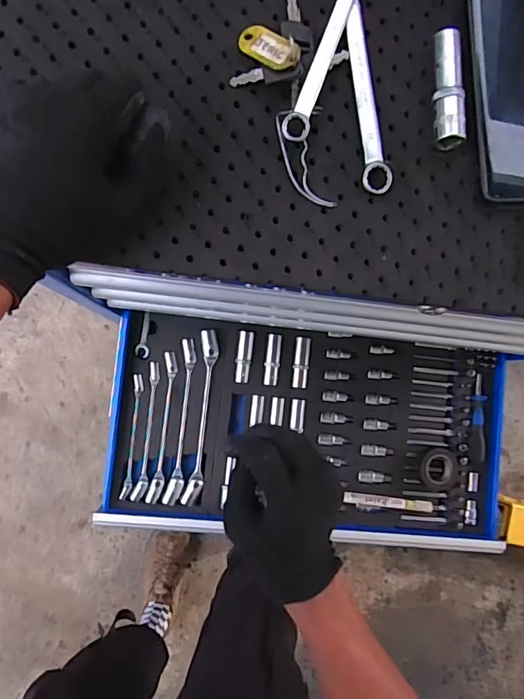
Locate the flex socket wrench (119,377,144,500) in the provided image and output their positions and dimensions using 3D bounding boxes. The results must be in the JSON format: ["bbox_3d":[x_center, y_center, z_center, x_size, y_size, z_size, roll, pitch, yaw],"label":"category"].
[{"bbox_3d":[-0.190,0.128,0.696,0.015,0.007,0.181,6,88,-7],"label":"flex socket wrench"}]

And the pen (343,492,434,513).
[{"bbox_3d":[0.193,0.233,0.721,0.142,0.014,0.018,9,86,-7],"label":"pen"}]

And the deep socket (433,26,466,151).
[{"bbox_3d":[0.132,-0.187,0.335,0.019,0.015,0.084,0,87,-7],"label":"deep socket"}]

